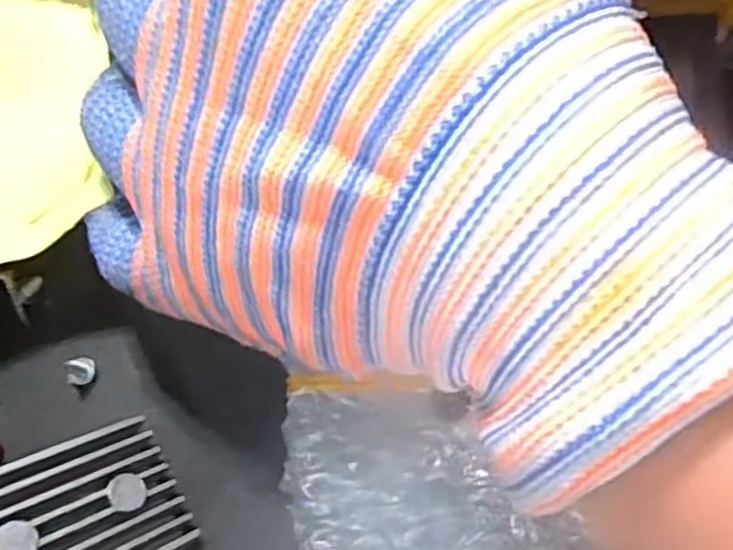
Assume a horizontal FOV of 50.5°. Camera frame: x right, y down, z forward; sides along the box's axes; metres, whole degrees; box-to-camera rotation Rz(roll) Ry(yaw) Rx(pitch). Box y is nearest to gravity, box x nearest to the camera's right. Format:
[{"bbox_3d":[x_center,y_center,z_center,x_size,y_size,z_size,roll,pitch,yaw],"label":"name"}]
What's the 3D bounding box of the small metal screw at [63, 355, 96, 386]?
[{"bbox_3d":[-0.070,0.023,0.189,0.007,0.004,0.007,-13,72,3],"label":"small metal screw"}]

